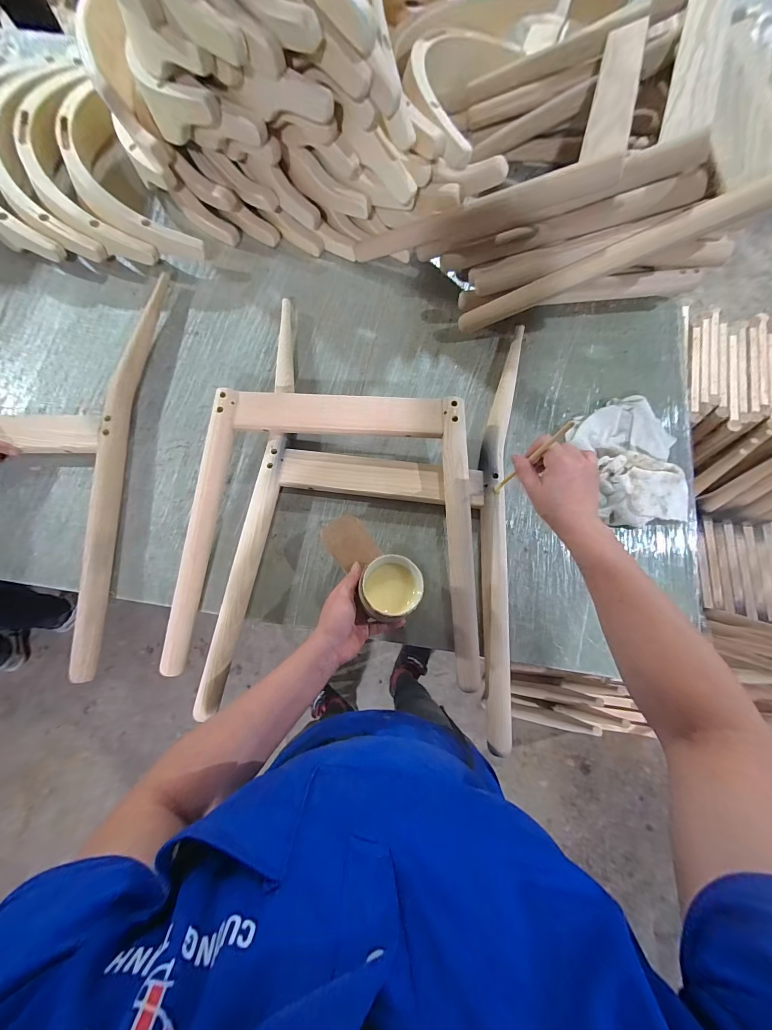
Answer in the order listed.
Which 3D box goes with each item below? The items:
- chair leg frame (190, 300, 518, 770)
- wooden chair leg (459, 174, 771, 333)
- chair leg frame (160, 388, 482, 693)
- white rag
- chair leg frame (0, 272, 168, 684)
[{"bbox_3d":[-0.006,-0.026,0.551,0.427,0.043,0.661,6,77,1],"label":"chair leg frame"},{"bbox_3d":[0.322,-0.375,0.525,0.421,0.036,0.031,-11,76,29],"label":"wooden chair leg"},{"bbox_3d":[-0.072,0.016,0.529,0.440,0.065,0.460,5,77,1],"label":"chair leg frame"},{"bbox_3d":[0.403,-0.089,0.568,0.187,0.043,0.218,-17,77,-5],"label":"white rag"},{"bbox_3d":[-0.623,-0.107,0.555,0.438,0.078,0.673,-2,77,-1],"label":"chair leg frame"}]

